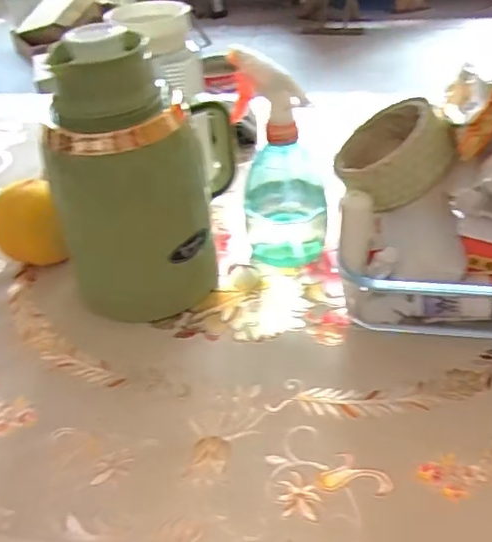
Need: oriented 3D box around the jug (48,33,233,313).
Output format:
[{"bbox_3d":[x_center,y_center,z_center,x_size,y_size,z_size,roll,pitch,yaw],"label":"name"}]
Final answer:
[{"bbox_3d":[-0.086,-0.084,0.486,0.103,0.224,0.144,8,42,17],"label":"jug"}]

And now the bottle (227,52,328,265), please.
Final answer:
[{"bbox_3d":[0.032,-0.094,0.513,0.076,0.185,0.063,-2,40,6],"label":"bottle"}]

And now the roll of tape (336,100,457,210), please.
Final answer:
[{"bbox_3d":[0.113,-0.093,0.455,0.089,0.045,0.096,-38,27,24],"label":"roll of tape"}]

